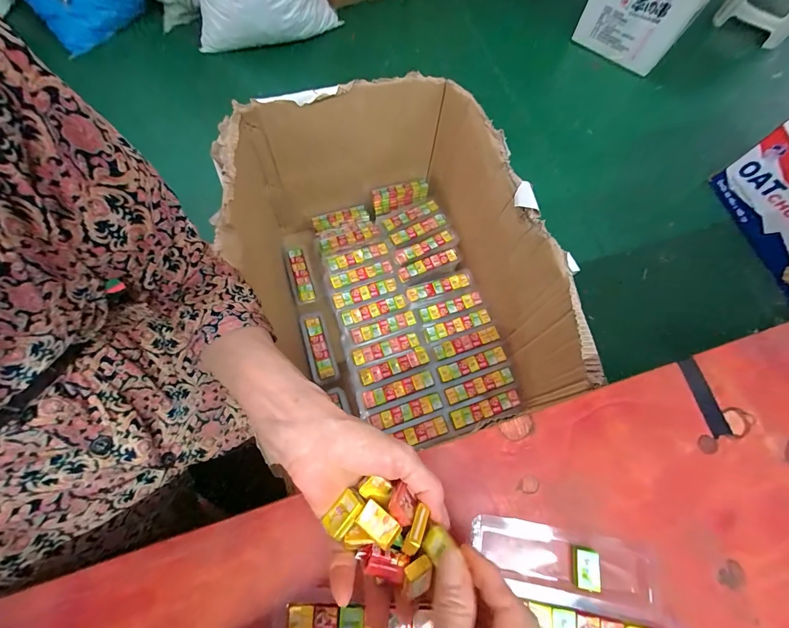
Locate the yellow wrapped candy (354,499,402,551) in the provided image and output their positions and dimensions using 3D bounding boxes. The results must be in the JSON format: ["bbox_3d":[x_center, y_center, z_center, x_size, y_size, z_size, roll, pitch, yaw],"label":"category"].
[{"bbox_3d":[-0.010,0.132,0.209,0.027,0.006,0.017,24,60,33],"label":"yellow wrapped candy"}]

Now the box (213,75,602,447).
[{"bbox_3d":[-0.007,-0.083,0.544,0.394,0.259,0.477,-15,71,-6],"label":"box"}]

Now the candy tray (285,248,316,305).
[{"bbox_3d":[-0.191,-0.079,0.674,0.036,0.019,0.124,-16,71,-6],"label":"candy tray"}]

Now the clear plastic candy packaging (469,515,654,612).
[{"bbox_3d":[0.125,0.183,0.249,0.134,0.010,0.039,12,69,3],"label":"clear plastic candy packaging"}]

